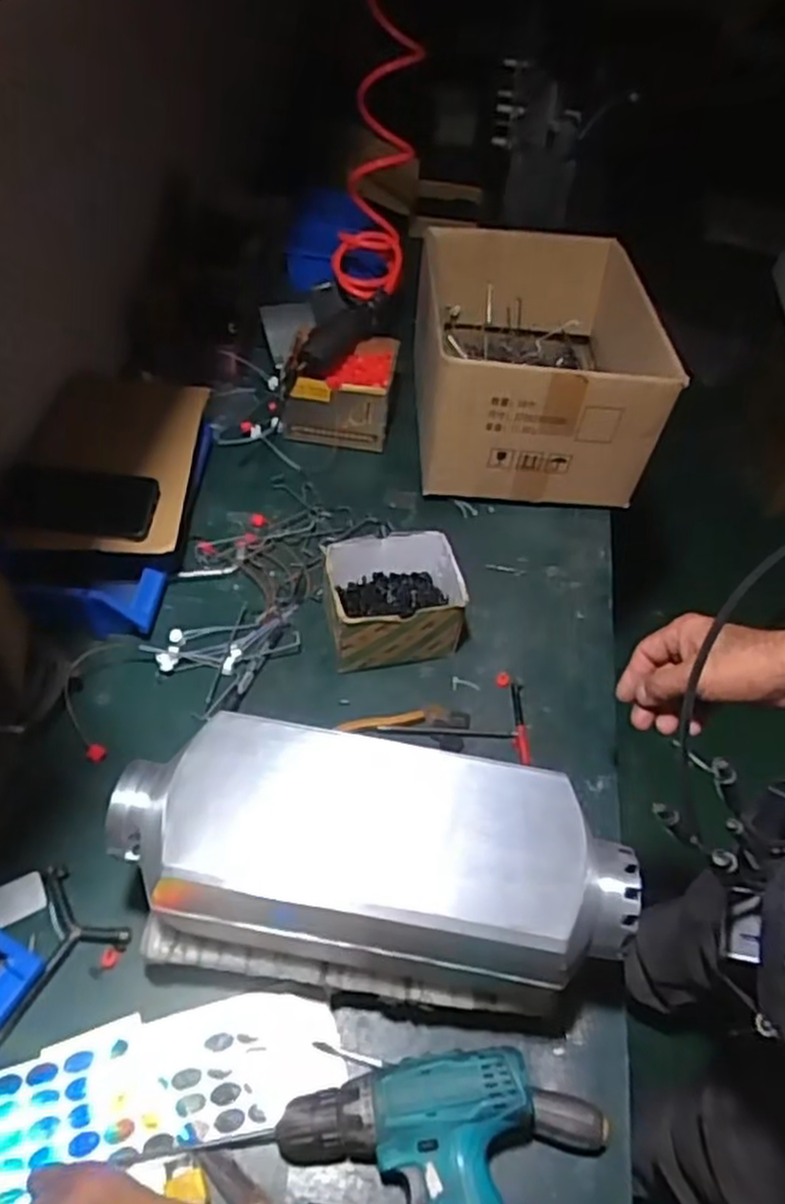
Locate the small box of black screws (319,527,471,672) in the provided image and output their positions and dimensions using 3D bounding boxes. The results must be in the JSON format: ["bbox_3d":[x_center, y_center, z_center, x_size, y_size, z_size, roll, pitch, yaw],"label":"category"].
[{"bbox_3d":[0.002,-0.002,0.829,0.150,0.098,0.124,-9,53,-12],"label":"small box of black screws"}]

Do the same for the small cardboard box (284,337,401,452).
[{"bbox_3d":[-0.067,-0.305,1.065,0.149,0.098,0.142,8,52,2],"label":"small cardboard box"}]

